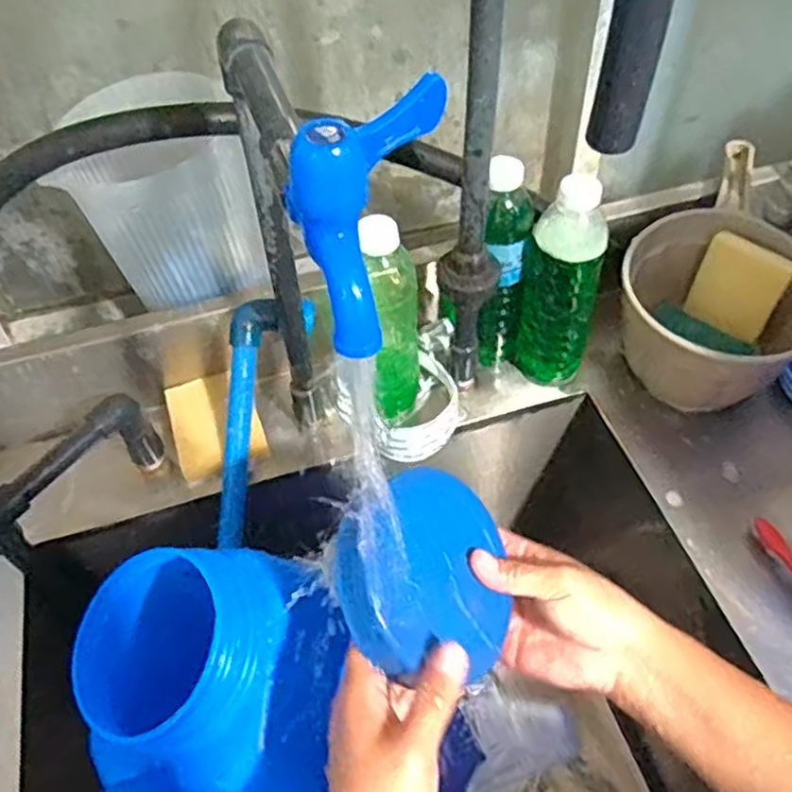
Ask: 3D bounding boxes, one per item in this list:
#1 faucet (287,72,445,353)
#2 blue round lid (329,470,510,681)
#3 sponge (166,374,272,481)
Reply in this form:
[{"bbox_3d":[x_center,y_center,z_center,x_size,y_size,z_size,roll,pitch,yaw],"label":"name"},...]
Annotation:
[{"bbox_3d":[-0.013,-0.073,0.290,0.043,0.081,0.073,18,53,18],"label":"faucet"},{"bbox_3d":[0.018,0.100,0.412,0.111,0.024,0.109,0,71,-46],"label":"blue round lid"},{"bbox_3d":[-0.165,0.025,0.671,0.077,0.035,0.102,-16,50,-11],"label":"sponge"}]

